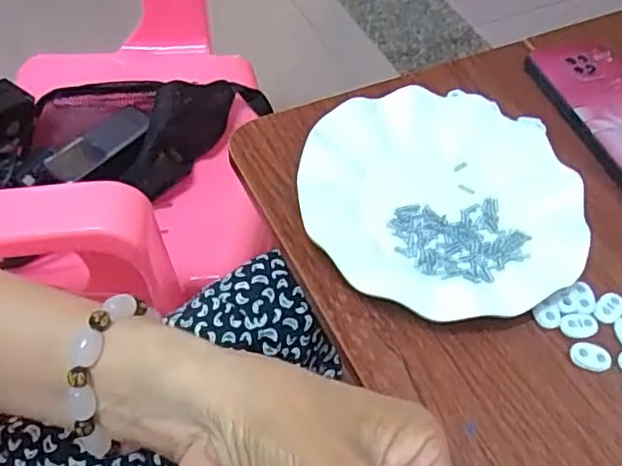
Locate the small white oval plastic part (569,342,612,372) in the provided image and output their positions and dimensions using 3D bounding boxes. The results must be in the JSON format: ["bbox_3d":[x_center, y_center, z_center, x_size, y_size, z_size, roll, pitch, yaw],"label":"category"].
[{"bbox_3d":[0.165,0.073,0.364,0.023,0.004,0.015,18,56,9],"label":"small white oval plastic part"}]

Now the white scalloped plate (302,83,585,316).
[{"bbox_3d":[0.085,-0.027,0.415,0.177,0.022,0.183,2,55,-2],"label":"white scalloped plate"}]

